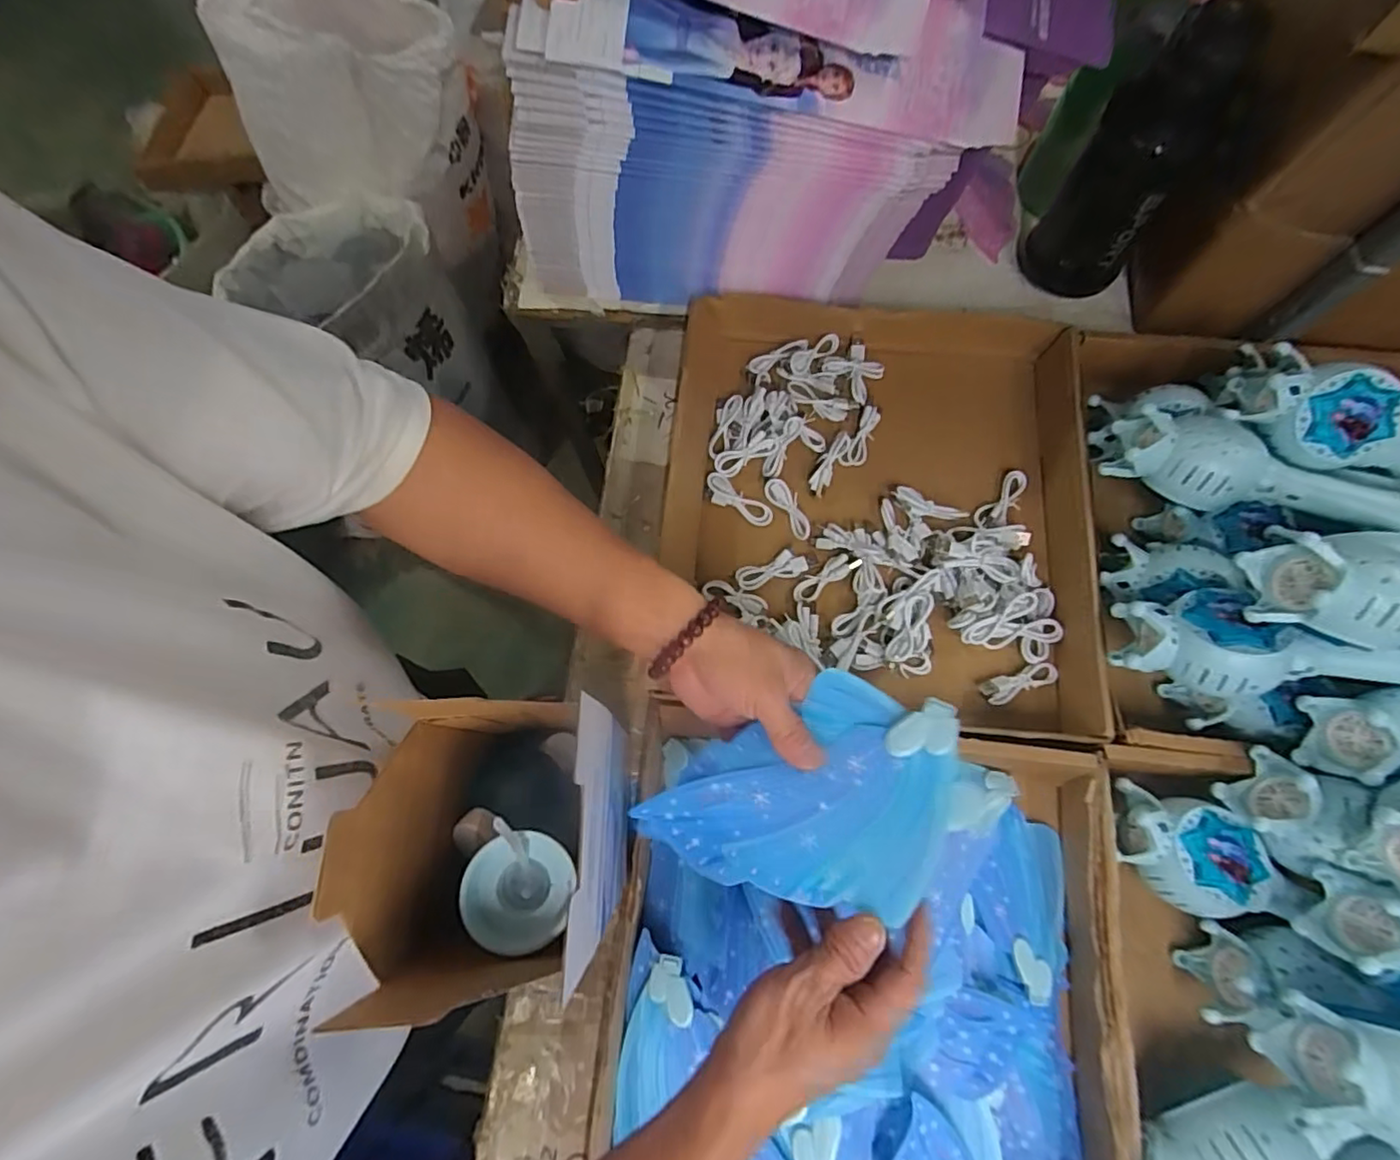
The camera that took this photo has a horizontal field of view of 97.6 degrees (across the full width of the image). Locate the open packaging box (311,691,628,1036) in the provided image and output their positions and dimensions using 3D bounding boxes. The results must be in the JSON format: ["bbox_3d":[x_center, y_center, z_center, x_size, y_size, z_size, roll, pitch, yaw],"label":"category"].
[{"bbox_3d":[-0.086,0.120,0.295,0.089,0.172,0.098,-2,72,1],"label":"open packaging box"}]

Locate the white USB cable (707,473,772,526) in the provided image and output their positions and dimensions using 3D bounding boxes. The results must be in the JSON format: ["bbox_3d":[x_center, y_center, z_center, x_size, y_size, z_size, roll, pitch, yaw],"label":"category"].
[{"bbox_3d":[0.036,-0.075,0.583,0.071,0.008,0.028,33,76,11],"label":"white USB cable"}]

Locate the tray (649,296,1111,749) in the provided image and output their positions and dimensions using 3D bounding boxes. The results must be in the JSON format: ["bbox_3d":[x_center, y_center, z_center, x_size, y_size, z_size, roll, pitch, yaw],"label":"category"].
[{"bbox_3d":[0.163,-0.072,0.568,0.379,0.054,0.399,6,73,3],"label":"tray"}]

